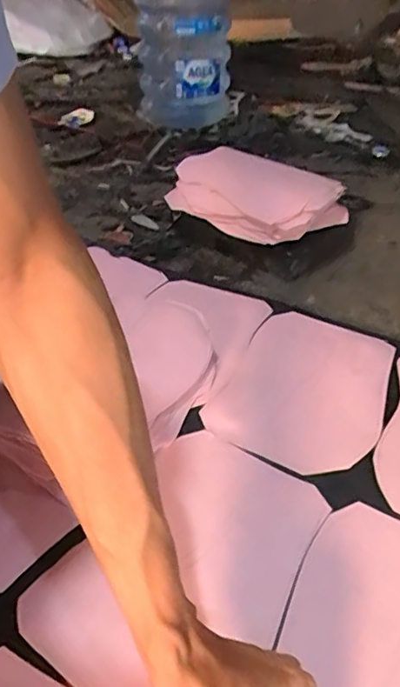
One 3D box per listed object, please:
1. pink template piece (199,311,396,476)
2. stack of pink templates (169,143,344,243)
[{"bbox_3d":[0.135,0.051,0.684,0.188,0.011,0.274,17,38,20],"label":"pink template piece"},{"bbox_3d":[0.103,-0.266,0.966,0.286,0.084,0.180,29,45,32],"label":"stack of pink templates"}]

